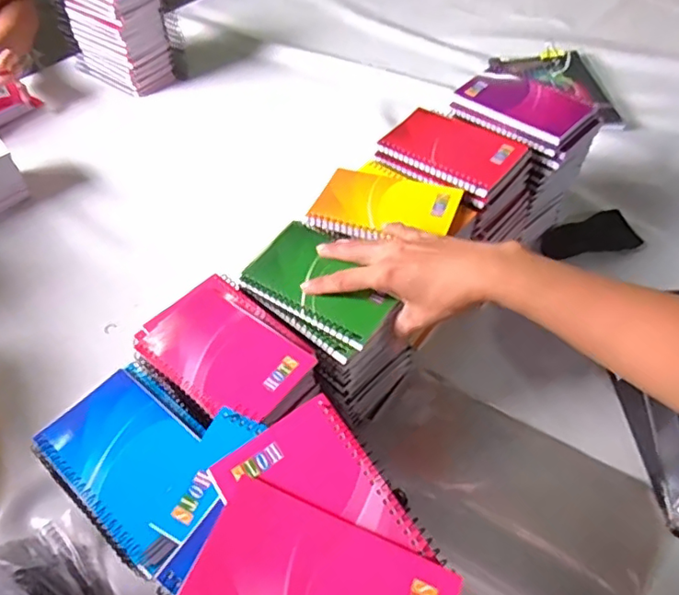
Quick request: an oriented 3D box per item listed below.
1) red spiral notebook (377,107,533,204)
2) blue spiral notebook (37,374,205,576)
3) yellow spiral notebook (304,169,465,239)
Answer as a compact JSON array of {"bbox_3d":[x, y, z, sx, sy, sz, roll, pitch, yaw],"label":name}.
[{"bbox_3d":[0.115,-0.154,0.582,0.138,0.011,0.090,33,59,26],"label":"red spiral notebook"},{"bbox_3d":[-0.152,0.120,0.415,0.139,0.012,0.085,34,60,26],"label":"blue spiral notebook"},{"bbox_3d":[0.042,-0.085,0.533,0.129,0.011,0.085,17,55,16],"label":"yellow spiral notebook"}]

